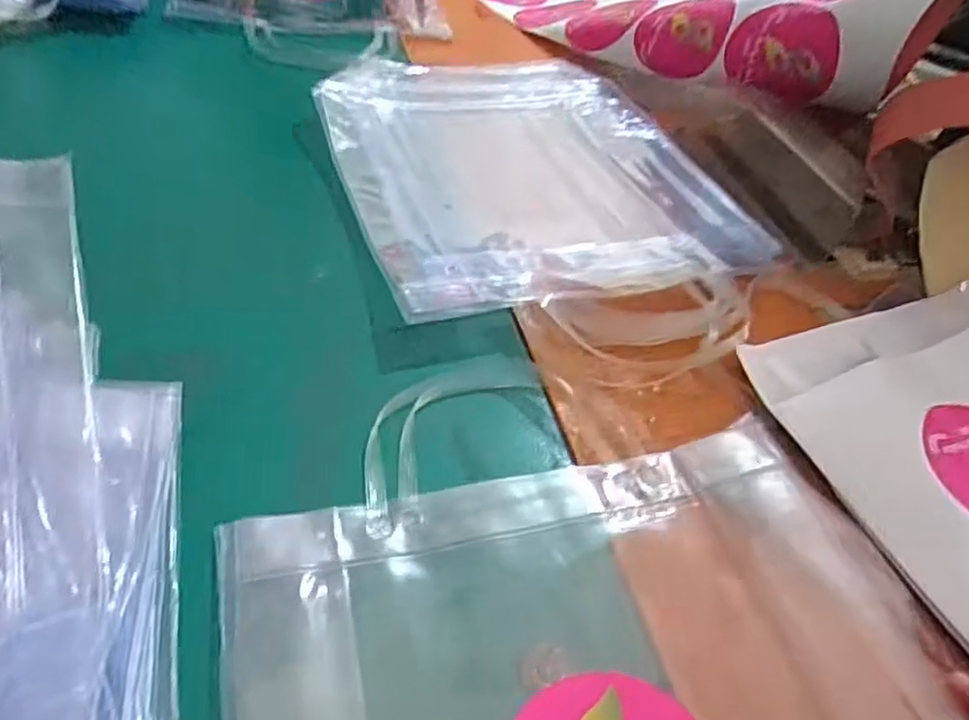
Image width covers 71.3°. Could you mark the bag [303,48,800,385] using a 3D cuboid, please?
[{"bbox_3d":[0.048,-0.154,0.542,0.316,0.029,0.435,-10,49,-20],"label":"bag"}]

